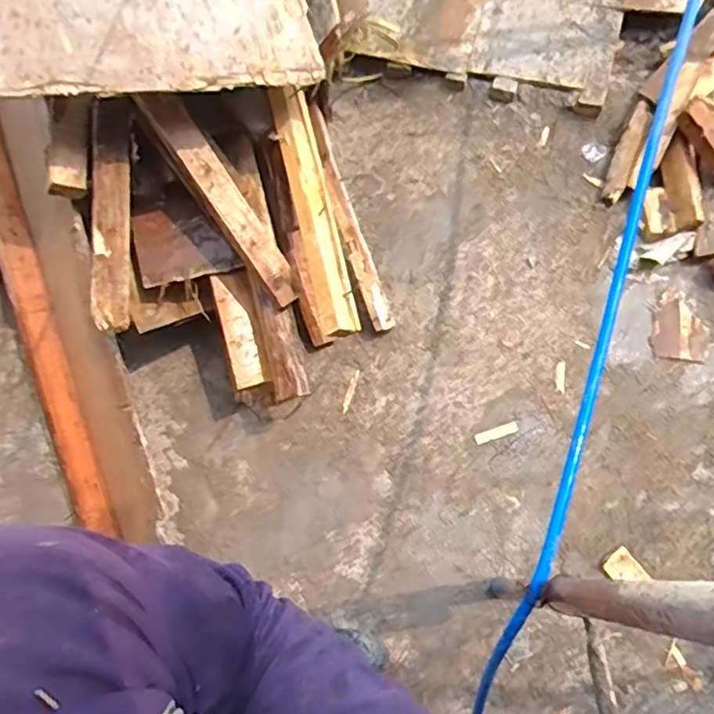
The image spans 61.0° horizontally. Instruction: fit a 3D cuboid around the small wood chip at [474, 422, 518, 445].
[{"bbox_3d":[0.330,0.181,1.433,0.106,0.006,0.026,-18,72,-5],"label":"small wood chip"}]

